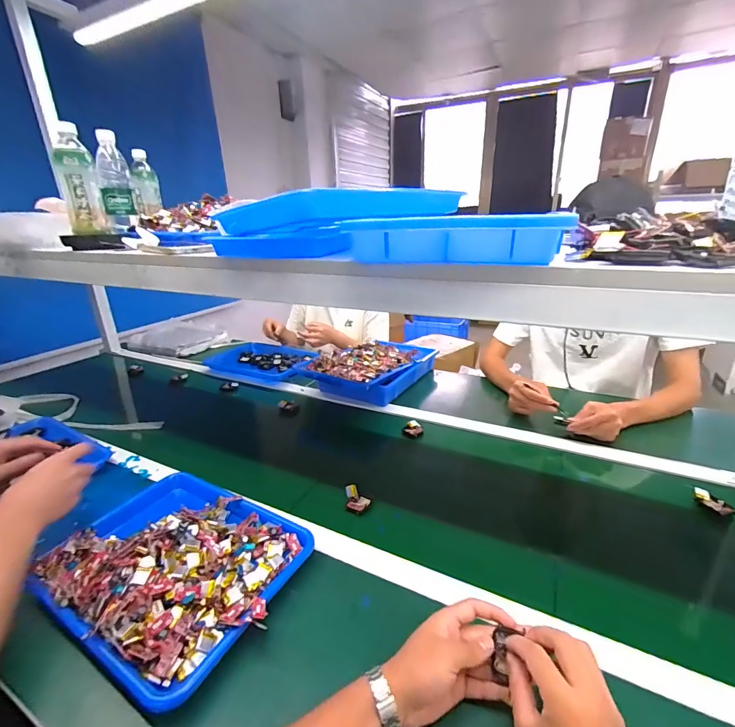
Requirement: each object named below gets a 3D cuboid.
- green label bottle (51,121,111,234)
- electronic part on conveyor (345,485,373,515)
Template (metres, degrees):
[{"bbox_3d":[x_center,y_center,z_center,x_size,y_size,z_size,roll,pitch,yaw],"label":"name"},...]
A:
[{"bbox_3d":[-0.556,-0.344,0.733,0.064,0.173,0.059,-15,24,-30],"label":"green label bottle"},{"bbox_3d":[-0.022,0.235,0.658,0.049,0.025,0.039,13,26,35],"label":"electronic part on conveyor"}]

